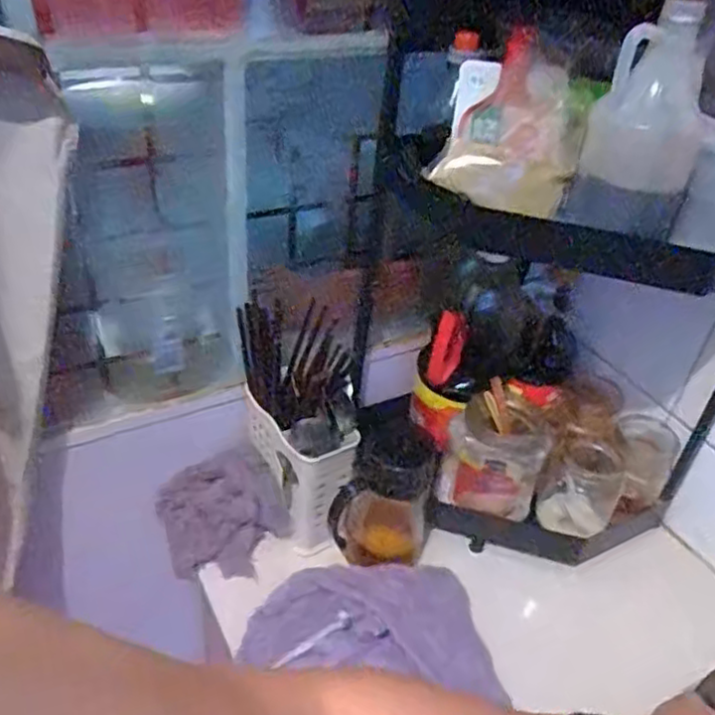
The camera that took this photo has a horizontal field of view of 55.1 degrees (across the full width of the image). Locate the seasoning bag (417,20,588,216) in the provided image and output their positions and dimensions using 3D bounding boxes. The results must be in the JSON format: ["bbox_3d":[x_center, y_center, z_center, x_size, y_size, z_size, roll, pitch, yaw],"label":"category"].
[{"bbox_3d":[0.133,-0.195,0.578,0.113,0.124,0.075,13,36,10],"label":"seasoning bag"}]

